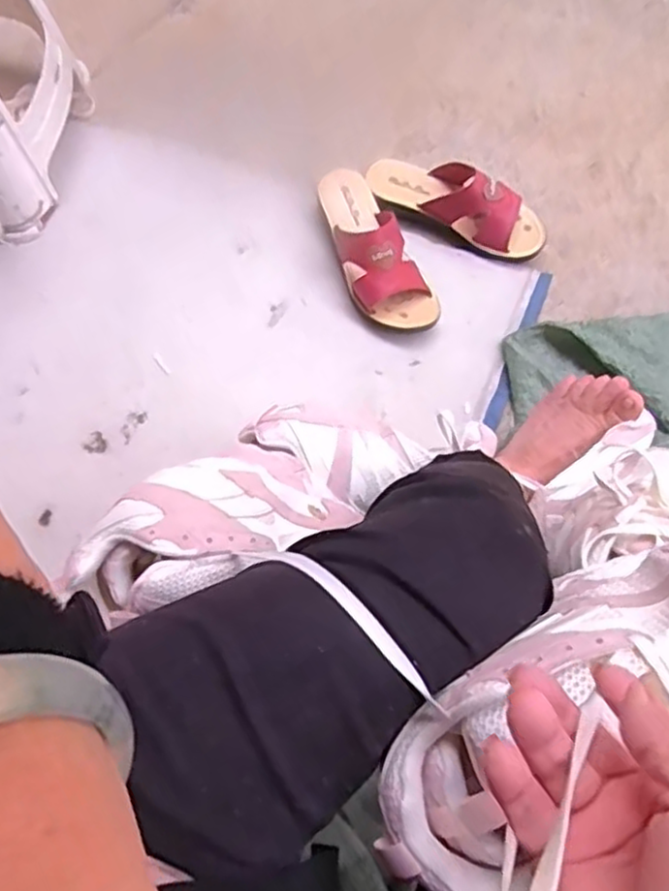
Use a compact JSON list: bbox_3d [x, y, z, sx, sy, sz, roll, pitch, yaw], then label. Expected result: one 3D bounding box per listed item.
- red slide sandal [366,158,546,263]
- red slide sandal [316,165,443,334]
[{"bbox_3d":[0.149,-0.298,0.868,0.225,0.071,0.076,26,72,8],"label":"red slide sandal"},{"bbox_3d":[0.048,-0.236,0.834,0.090,0.079,0.218,-16,71,-6],"label":"red slide sandal"}]

